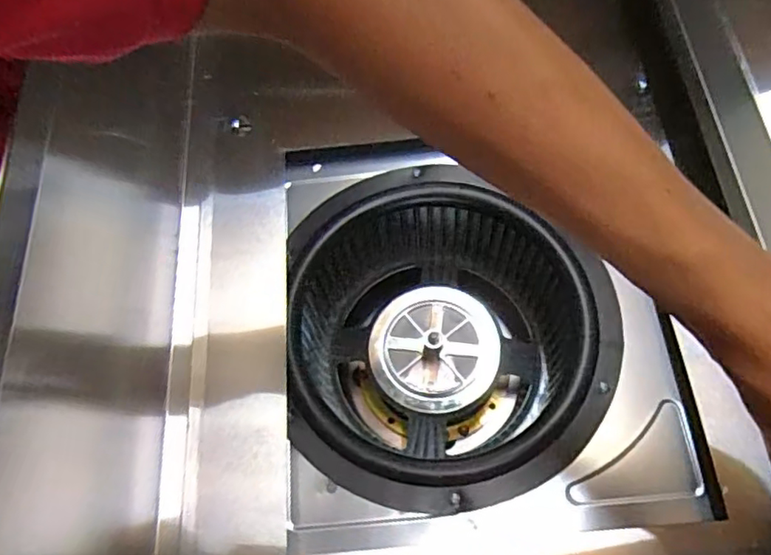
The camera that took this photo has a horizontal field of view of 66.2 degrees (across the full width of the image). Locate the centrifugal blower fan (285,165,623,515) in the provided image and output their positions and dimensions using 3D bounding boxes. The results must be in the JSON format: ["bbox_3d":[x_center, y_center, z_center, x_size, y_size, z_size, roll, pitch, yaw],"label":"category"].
[{"bbox_3d":[0.053,0.059,0.544,0.253,0.155,0.287,-5,65,1],"label":"centrifugal blower fan"}]

